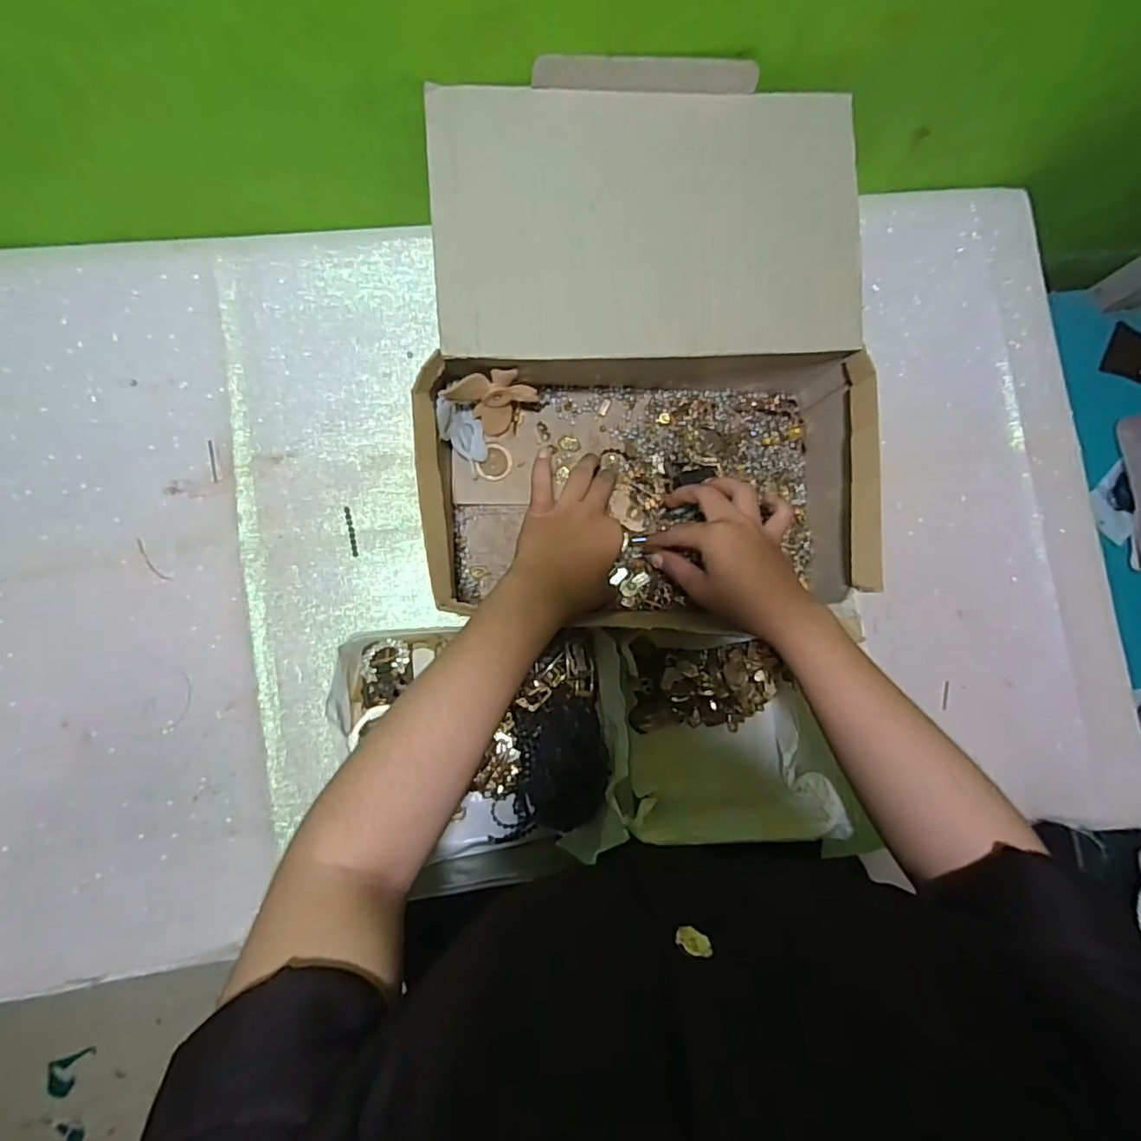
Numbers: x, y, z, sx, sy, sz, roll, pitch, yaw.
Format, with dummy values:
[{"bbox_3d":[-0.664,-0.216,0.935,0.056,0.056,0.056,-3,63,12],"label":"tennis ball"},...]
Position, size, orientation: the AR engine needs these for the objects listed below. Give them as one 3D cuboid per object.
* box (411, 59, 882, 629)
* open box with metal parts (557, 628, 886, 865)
[{"bbox_3d":[0.057,-0.158,0.467,0.326,0.148,0.352,-2,83,-6],"label":"box"},{"bbox_3d":[0.107,0.137,0.488,0.205,0.088,0.177,2,83,-6],"label":"open box with metal parts"}]

